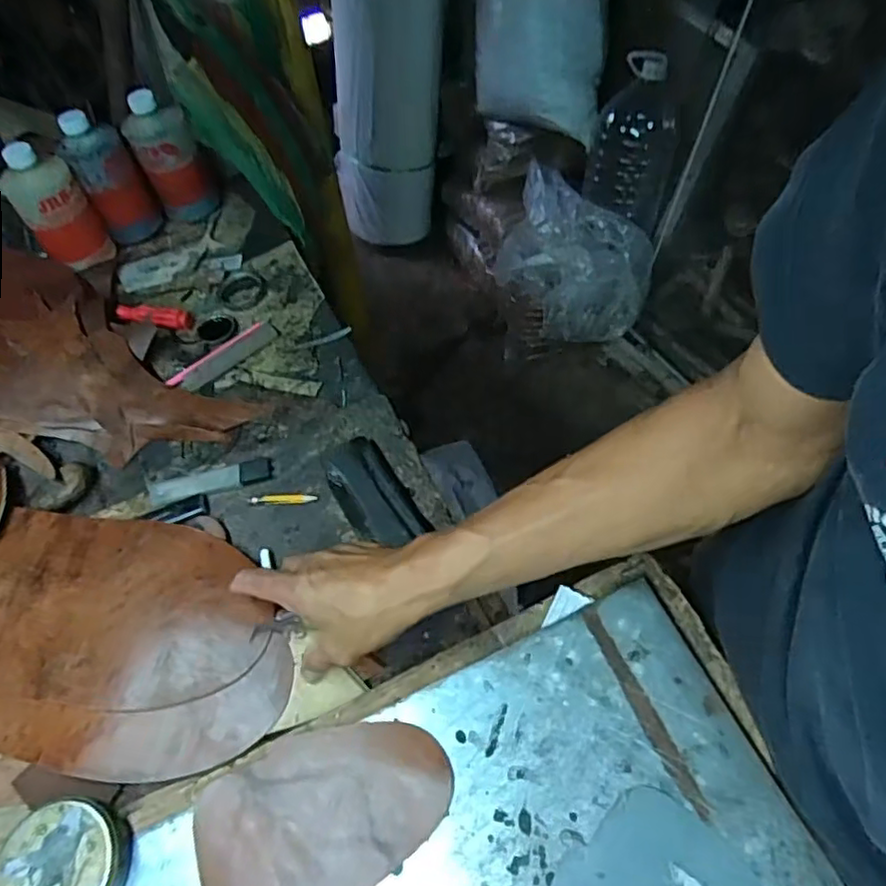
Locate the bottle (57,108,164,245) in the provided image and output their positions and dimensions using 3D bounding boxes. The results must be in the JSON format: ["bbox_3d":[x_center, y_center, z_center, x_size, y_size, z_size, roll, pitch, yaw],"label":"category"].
[{"bbox_3d":[-0.400,-0.315,0.784,0.055,0.149,0.065,3,54,7],"label":"bottle"}]

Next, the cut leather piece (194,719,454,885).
[{"bbox_3d":[-0.077,0.238,0.416,0.163,0.006,0.101,-21,61,-4],"label":"cut leather piece"}]

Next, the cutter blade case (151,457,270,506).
[{"bbox_3d":[-0.216,0.033,0.593,0.115,0.009,0.028,-10,54,-3],"label":"cutter blade case"}]

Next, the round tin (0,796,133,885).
[{"bbox_3d":[-0.240,0.270,0.407,0.074,0.030,0.075,-2,54,3],"label":"round tin"}]

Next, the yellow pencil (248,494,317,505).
[{"bbox_3d":[-0.143,0.050,0.576,0.061,0.006,0.009,-2,54,4],"label":"yellow pencil"}]

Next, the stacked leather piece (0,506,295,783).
[{"bbox_3d":[-0.267,0.152,0.513,0.305,0.025,0.189,7,55,10],"label":"stacked leather piece"}]

